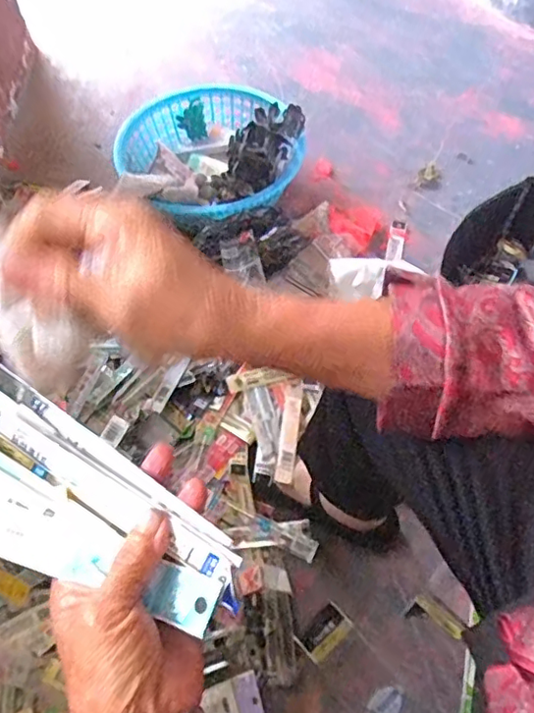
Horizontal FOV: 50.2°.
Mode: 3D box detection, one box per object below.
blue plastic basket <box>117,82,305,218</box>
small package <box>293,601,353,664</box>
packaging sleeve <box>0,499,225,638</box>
[{"bbox_3d":[-0.097,-0.355,1.011,0.287,0.132,0.313,0,60,1],"label":"blue plastic basket"},{"bbox_3d":[0.069,0.330,0.683,0.064,0.009,0.038,-38,66,-19],"label":"small package"},{"bbox_3d":[-0.108,0.095,0.286,0.173,0.007,0.025,17,72,8],"label":"packaging sleeve"}]

